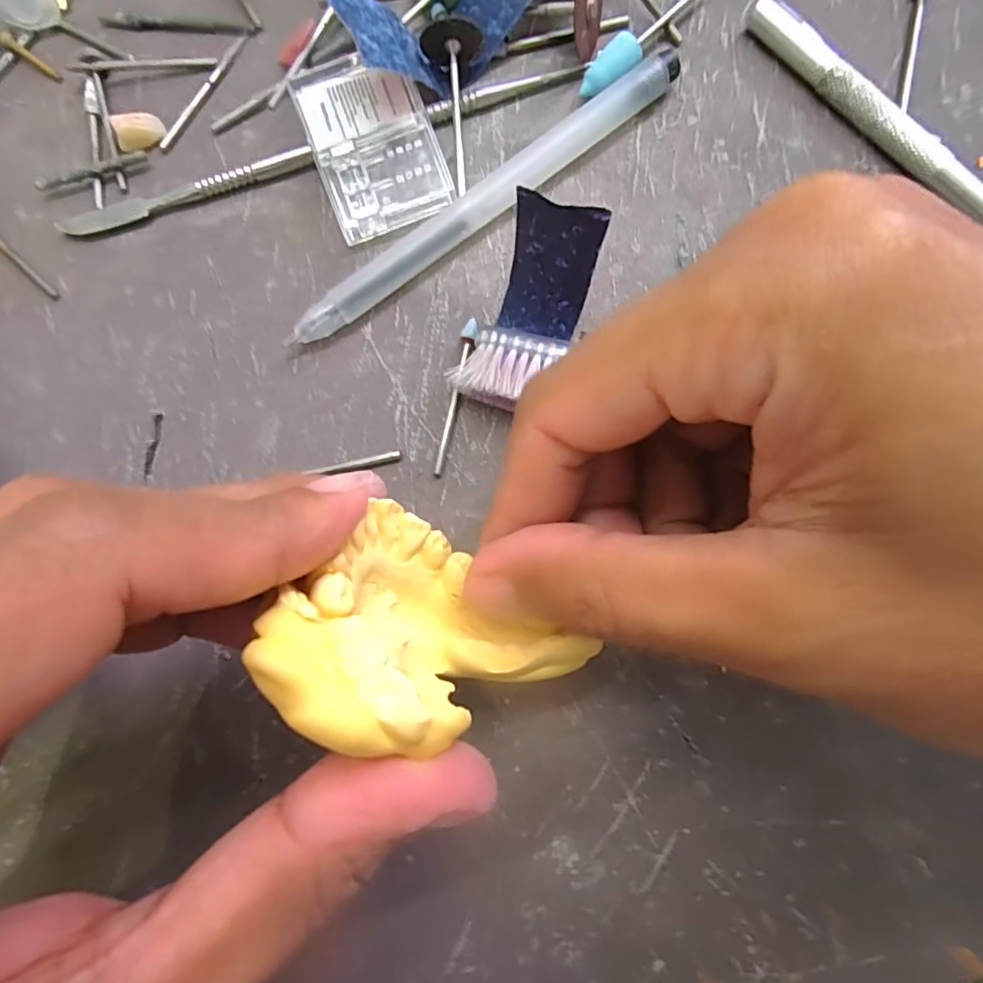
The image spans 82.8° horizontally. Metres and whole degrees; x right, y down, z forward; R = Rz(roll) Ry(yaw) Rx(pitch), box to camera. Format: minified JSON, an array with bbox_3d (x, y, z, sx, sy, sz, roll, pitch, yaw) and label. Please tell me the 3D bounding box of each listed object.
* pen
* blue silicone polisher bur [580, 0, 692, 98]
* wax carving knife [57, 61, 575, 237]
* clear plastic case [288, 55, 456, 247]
[{"bbox_3d":[-0.001,-0.078,0.150,0.124,0.009,0.008,-37,82,-3],"label":"pen"},{"bbox_3d":[0.042,-0.126,0.156,0.010,0.009,0.047,42,86,8],"label":"blue silicone polisher bur"},{"bbox_3d":[-0.048,-0.096,0.157,0.153,0.005,0.008,-16,81,1],"label":"wax carving knife"},{"bbox_3d":[-0.032,-0.095,0.153,0.033,0.011,0.047,-18,81,0],"label":"clear plastic case"}]

